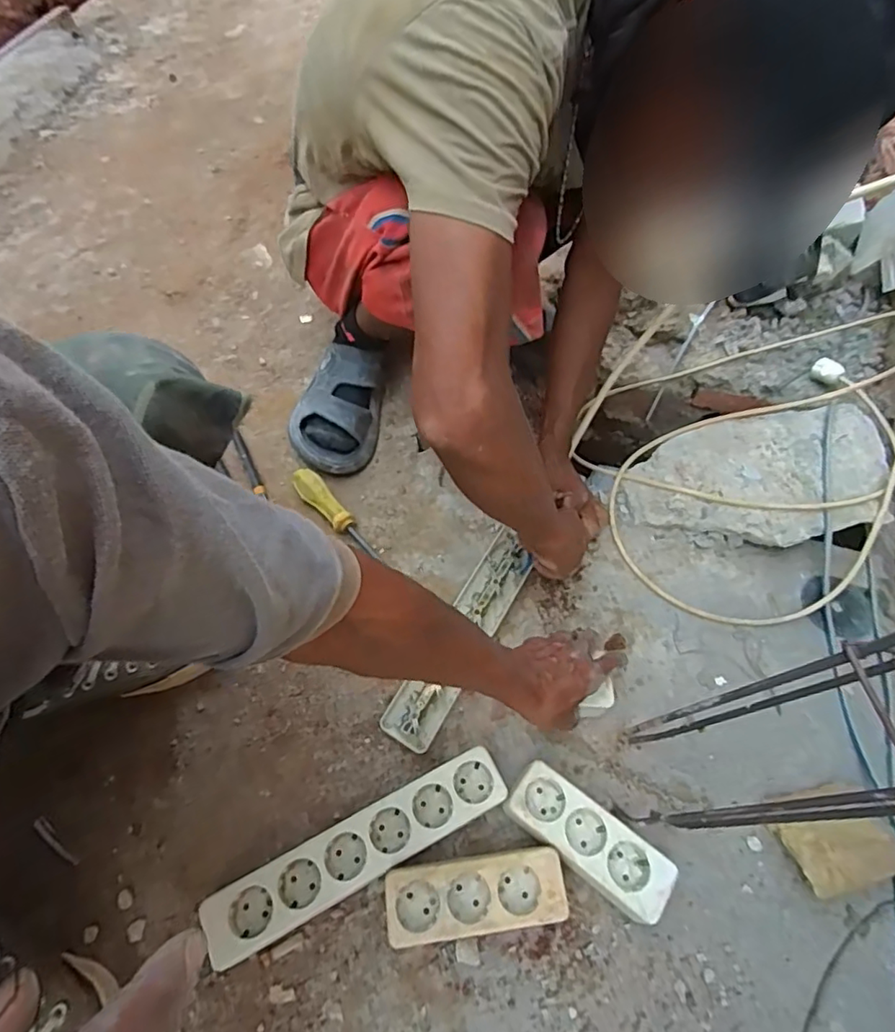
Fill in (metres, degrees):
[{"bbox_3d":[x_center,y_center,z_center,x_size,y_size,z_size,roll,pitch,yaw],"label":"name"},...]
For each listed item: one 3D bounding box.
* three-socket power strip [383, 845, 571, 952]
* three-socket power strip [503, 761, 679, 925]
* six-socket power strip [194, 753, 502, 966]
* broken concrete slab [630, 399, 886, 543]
[{"bbox_3d":[0.024,0.337,0.505,0.154,0.049,0.062,-6,59,-6],"label":"three-socket power strip"},{"bbox_3d":[0.129,0.302,0.532,0.157,0.048,0.060,33,63,17],"label":"three-socket power strip"},{"bbox_3d":[-0.078,0.310,0.528,0.280,0.033,0.056,-24,65,-14],"label":"six-socket power strip"},{"bbox_3d":[0.430,-0.051,0.758,0.375,0.053,0.197,-12,58,-9],"label":"broken concrete slab"}]

